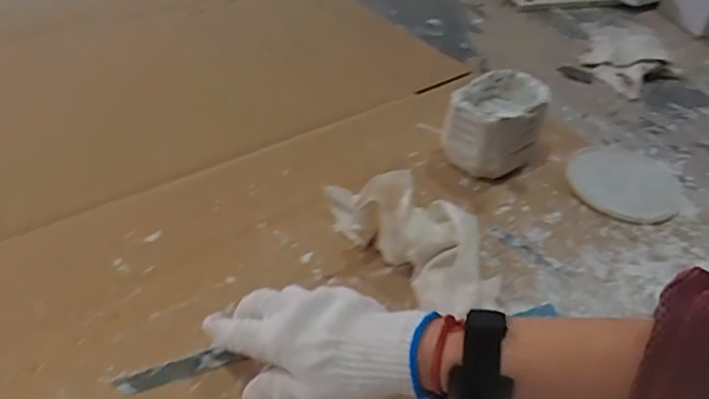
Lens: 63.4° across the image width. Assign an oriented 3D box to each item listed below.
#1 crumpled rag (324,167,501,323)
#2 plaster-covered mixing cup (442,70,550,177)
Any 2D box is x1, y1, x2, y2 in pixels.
[{"bbox_3d":[0.053,0.032,0.513,0.082,0.069,0.193,-23,47,-31],"label":"crumpled rag"},{"bbox_3d":[0.158,-0.081,0.644,0.085,0.089,0.113,29,44,25],"label":"plaster-covered mixing cup"}]

